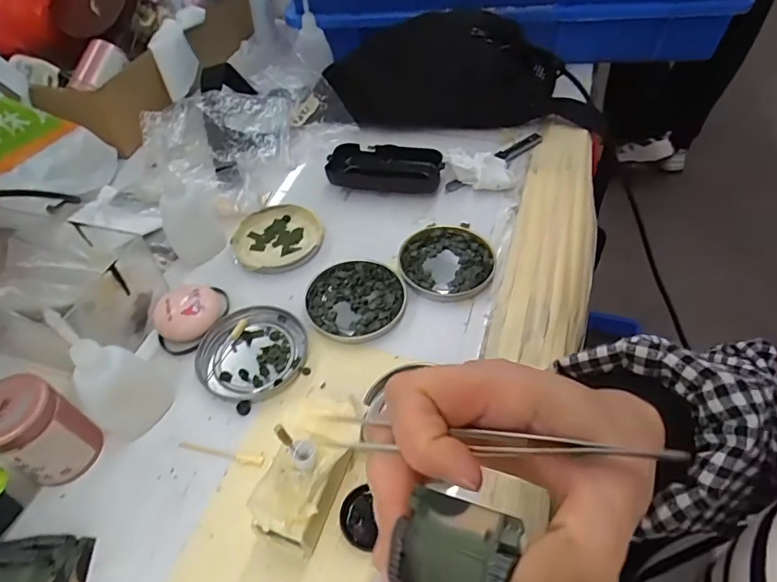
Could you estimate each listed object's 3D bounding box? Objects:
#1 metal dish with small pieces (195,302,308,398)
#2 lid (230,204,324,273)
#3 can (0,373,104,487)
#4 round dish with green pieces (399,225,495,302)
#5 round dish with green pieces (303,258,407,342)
[{"bbox_3d":[-0.099,0.044,0.358,0.074,0.009,0.075,-2,50,3],"label":"metal dish with small pieces"},{"bbox_3d":[-0.099,-0.047,0.433,0.079,0.011,0.075,-2,50,3],"label":"lid"},{"bbox_3d":[-0.211,0.085,0.295,0.043,0.061,0.042,-2,50,3],"label":"can"},{"bbox_3d":[0.049,-0.027,0.406,0.076,0.008,0.080,-2,50,3],"label":"round dish with green pieces"},{"bbox_3d":[-0.028,0.006,0.383,0.078,0.008,0.076,-2,50,3],"label":"round dish with green pieces"}]

